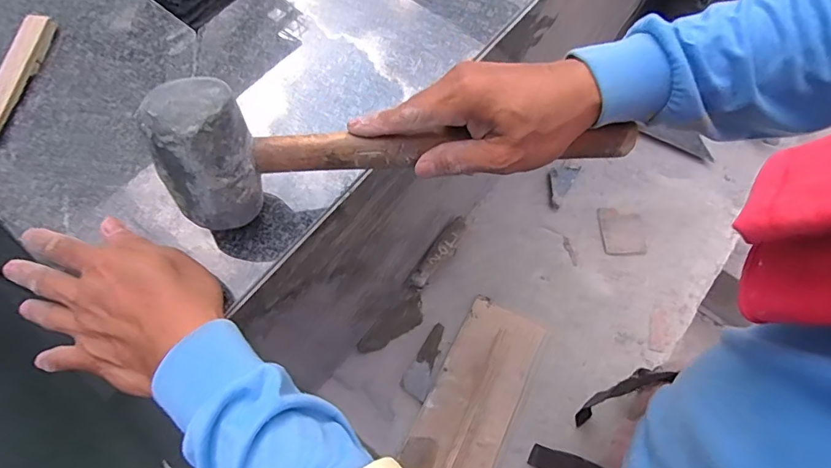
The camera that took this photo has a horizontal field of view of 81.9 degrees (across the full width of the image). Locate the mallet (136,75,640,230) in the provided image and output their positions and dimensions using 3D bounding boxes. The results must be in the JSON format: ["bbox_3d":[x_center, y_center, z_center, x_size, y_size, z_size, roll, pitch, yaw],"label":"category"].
[{"bbox_3d":[0.002,-0.057,0.337,0.336,0.081,0.066,-3,68,-10],"label":"mallet"}]

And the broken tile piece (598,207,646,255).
[{"bbox_3d":[0.368,-0.005,0.850,0.079,0.006,0.084,-1,68,-1],"label":"broken tile piece"}]

